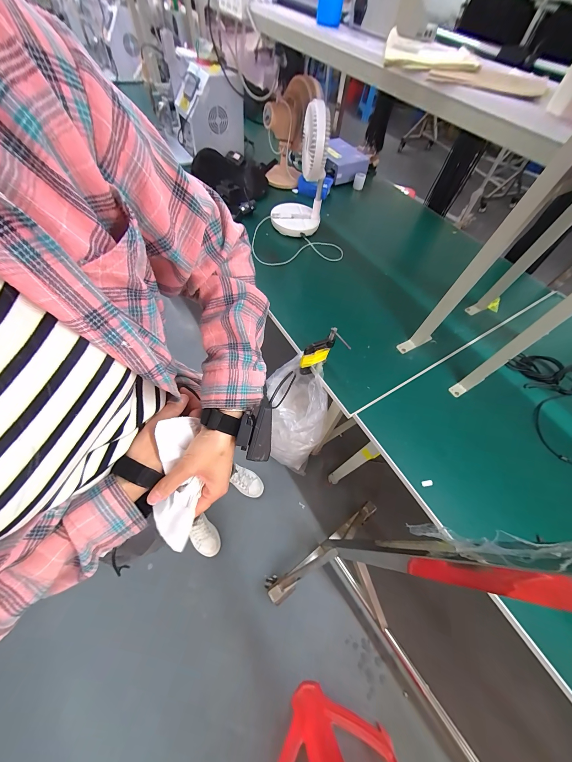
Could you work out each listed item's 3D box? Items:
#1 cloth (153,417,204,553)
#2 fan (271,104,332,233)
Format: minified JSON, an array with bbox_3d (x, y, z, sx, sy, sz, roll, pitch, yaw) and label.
[{"bbox_3d":[-0.130,0.117,0.313,0.044,0.042,0.139,-2,83,-6],"label":"cloth"},{"bbox_3d":[0.047,-0.715,0.917,0.182,0.362,0.176,3,60,-3],"label":"fan"}]

